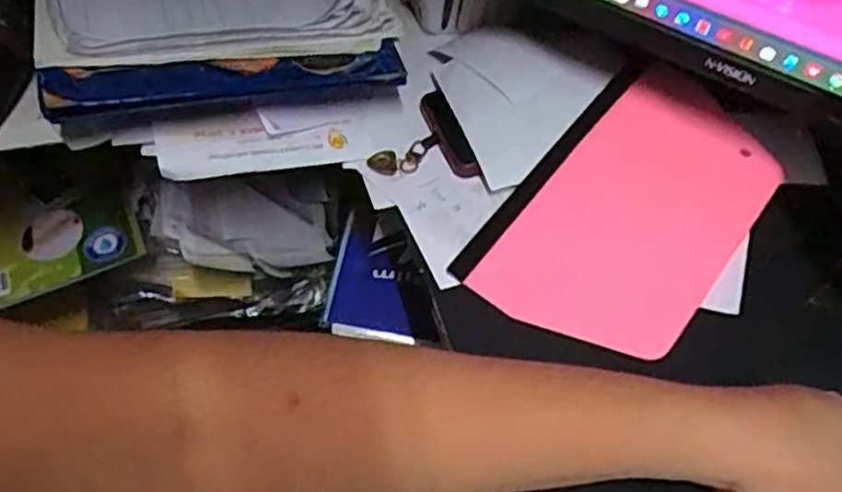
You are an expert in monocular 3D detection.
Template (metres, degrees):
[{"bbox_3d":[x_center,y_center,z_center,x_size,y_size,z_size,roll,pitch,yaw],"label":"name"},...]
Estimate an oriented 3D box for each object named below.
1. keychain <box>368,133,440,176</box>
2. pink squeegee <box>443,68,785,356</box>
[{"bbox_3d":[-0.010,-0.060,0.483,0.051,0.012,0.020,-14,54,-17],"label":"keychain"},{"bbox_3d":[0.137,-0.024,0.454,0.128,0.007,0.215,37,68,14],"label":"pink squeegee"}]

